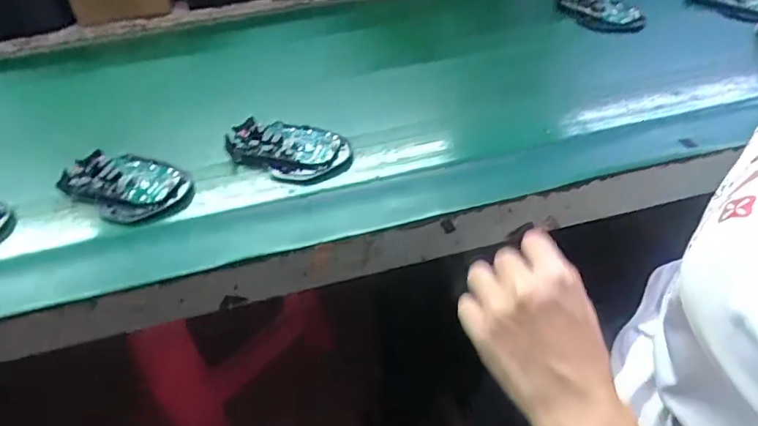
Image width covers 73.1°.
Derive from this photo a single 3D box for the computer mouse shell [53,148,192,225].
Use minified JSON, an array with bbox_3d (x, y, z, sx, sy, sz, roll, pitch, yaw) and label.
[{"bbox_3d":[-0.216,-0.025,0.438,0.129,0.016,0.066,16,45,24],"label":"computer mouse shell"}]

